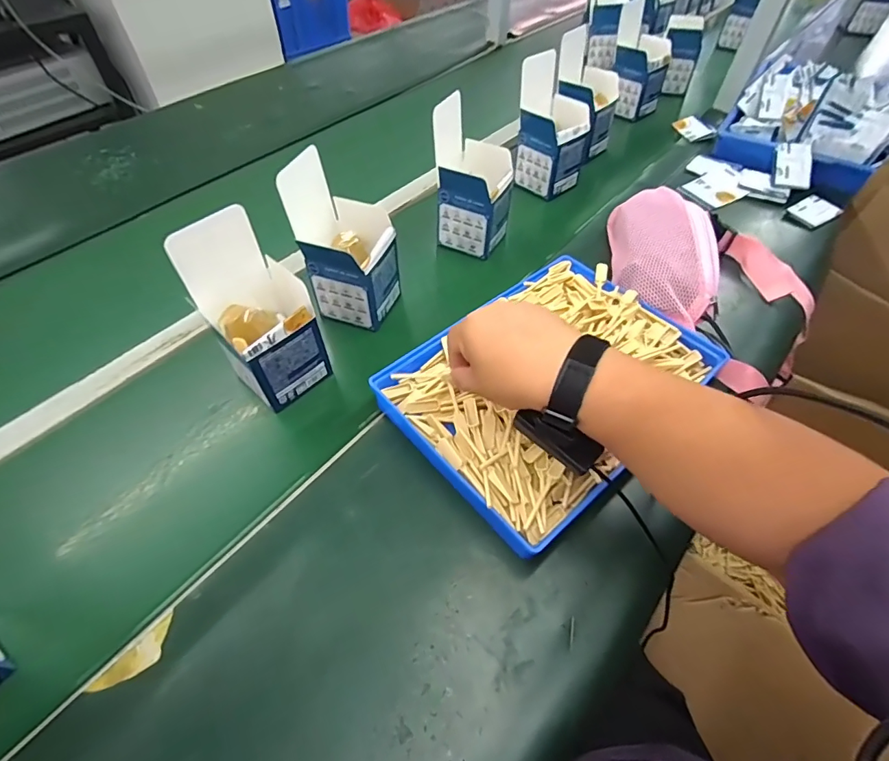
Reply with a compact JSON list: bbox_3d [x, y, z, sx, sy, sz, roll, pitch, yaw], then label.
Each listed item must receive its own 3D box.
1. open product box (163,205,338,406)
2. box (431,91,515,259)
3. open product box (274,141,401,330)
[{"bbox_3d":[-0.186,-0.063,0.463,0.091,0.179,0.094,-30,59,-21],"label":"open product box"},{"bbox_3d":[0.040,-0.273,0.625,0.098,0.162,0.092,20,56,14],"label":"box"},{"bbox_3d":[-0.114,-0.158,0.531,0.094,0.167,0.086,18,55,13],"label":"open product box"}]

